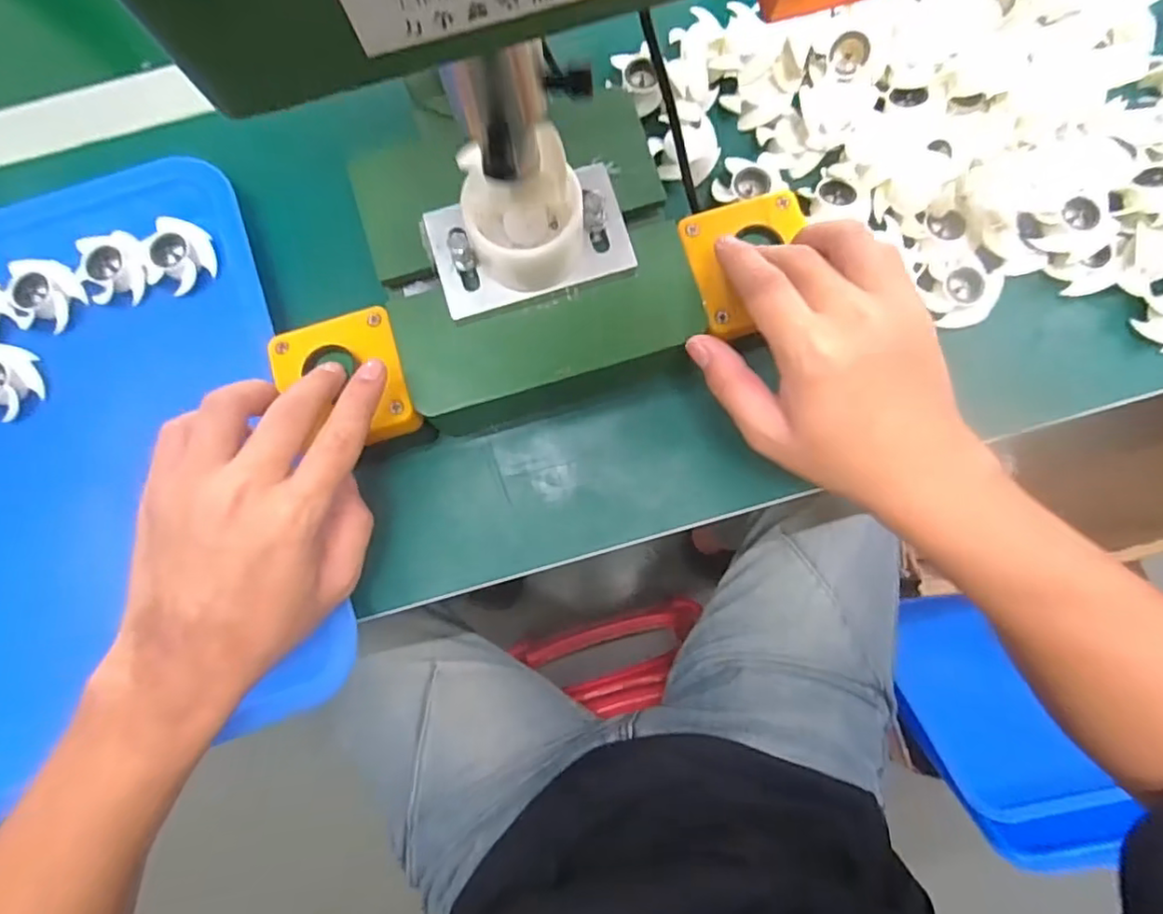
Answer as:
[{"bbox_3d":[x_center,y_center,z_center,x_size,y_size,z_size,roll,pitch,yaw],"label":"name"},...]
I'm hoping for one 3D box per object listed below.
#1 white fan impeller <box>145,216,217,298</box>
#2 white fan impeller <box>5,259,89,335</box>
[{"bbox_3d":[-0.249,-0.124,0.386,0.036,0.019,0.043,38,84,6],"label":"white fan impeller"},{"bbox_3d":[-0.334,-0.100,0.387,0.038,0.021,0.044,33,84,6],"label":"white fan impeller"}]

